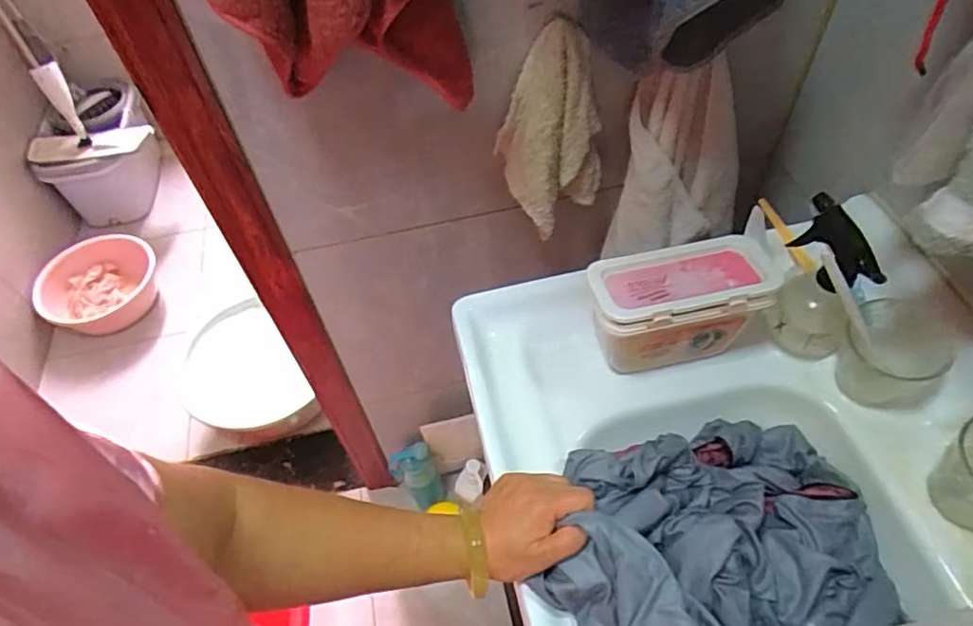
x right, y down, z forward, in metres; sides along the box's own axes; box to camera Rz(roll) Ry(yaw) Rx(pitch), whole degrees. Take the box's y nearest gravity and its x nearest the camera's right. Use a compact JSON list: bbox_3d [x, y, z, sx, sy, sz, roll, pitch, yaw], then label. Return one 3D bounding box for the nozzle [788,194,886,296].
[{"bbox_3d":[0.319,-0.055,0.554,0.022,0.068,0.086,-29,57,-16],"label":"nozzle"}]

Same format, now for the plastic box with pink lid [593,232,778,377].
[{"bbox_3d":[0.181,-0.005,0.594,0.164,0.109,0.082,-11,54,-3],"label":"plastic box with pink lid"}]

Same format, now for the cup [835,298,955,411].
[{"bbox_3d":[0.381,0.045,0.575,0.082,0.078,0.089,-2,54,3],"label":"cup"}]

